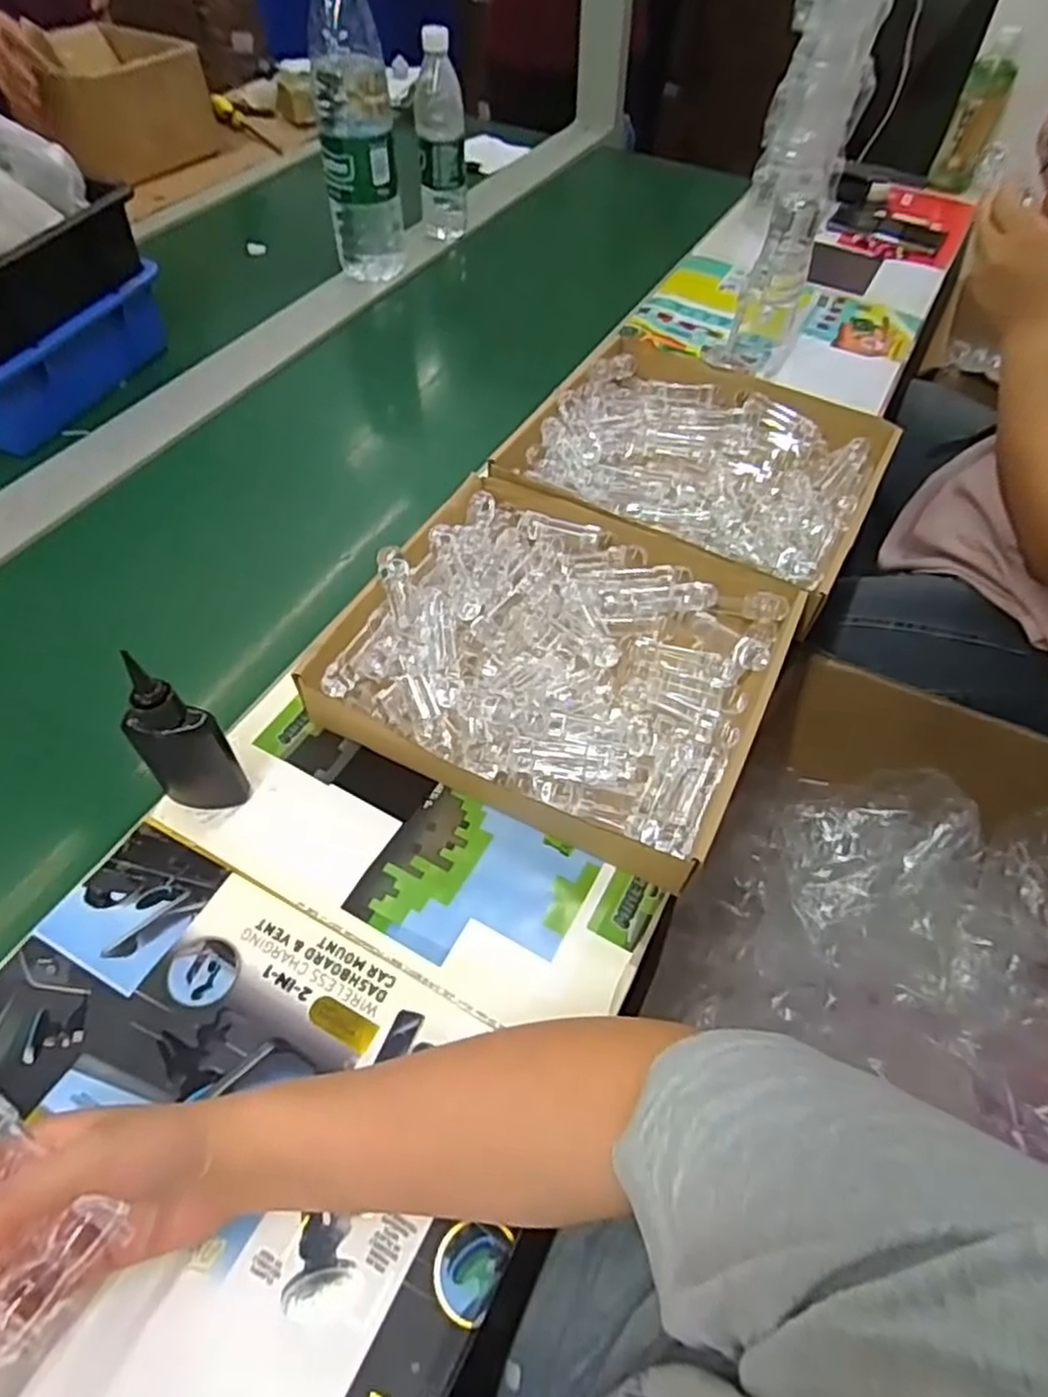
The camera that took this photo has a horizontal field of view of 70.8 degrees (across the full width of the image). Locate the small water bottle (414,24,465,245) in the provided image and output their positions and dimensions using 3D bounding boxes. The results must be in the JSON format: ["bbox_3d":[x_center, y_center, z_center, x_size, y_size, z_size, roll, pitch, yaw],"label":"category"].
[{"bbox_3d":[-0.112,-0.753,1.005,0.061,0.232,0.056,-4,53,-5],"label":"small water bottle"}]

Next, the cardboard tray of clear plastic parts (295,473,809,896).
[{"bbox_3d":[0.033,-0.037,0.570,0.302,0.060,0.280,23,56,15],"label":"cardboard tray of clear plastic parts"}]

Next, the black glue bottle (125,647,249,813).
[{"bbox_3d":[-0.220,0.026,0.465,0.059,0.133,0.024,12,54,7],"label":"black glue bottle"}]

